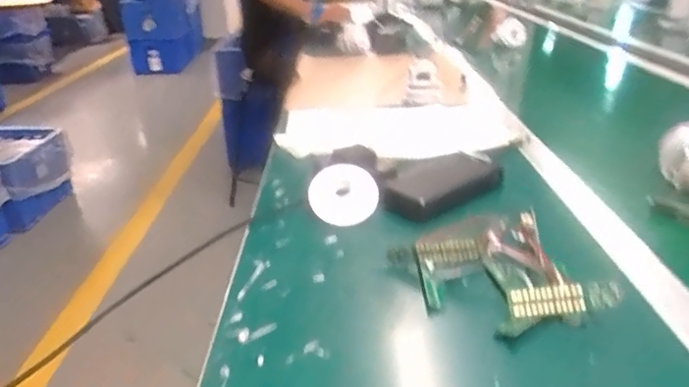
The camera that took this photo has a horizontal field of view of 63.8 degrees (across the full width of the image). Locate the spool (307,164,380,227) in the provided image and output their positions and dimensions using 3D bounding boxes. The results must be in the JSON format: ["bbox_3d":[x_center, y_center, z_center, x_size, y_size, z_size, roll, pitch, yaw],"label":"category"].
[{"bbox_3d":[-0.003,0.001,0.580,0.073,0.022,0.065,-9,65,14],"label":"spool"}]

